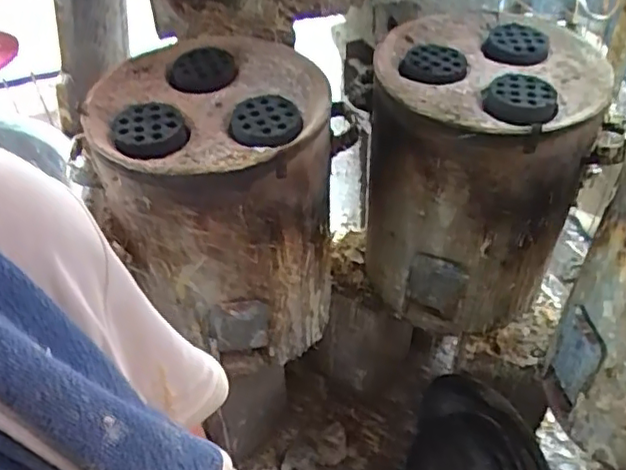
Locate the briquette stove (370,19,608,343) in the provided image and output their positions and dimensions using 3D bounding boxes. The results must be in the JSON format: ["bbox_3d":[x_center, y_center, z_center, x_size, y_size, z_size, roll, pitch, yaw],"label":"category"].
[{"bbox_3d":[0.267,-0.078,1.115,0.337,0.500,0.296,16,48,16],"label":"briquette stove"}]

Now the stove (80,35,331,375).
[{"bbox_3d":[-0.148,-0.048,1.088,0.347,0.442,0.356,-10,47,-9],"label":"stove"}]

